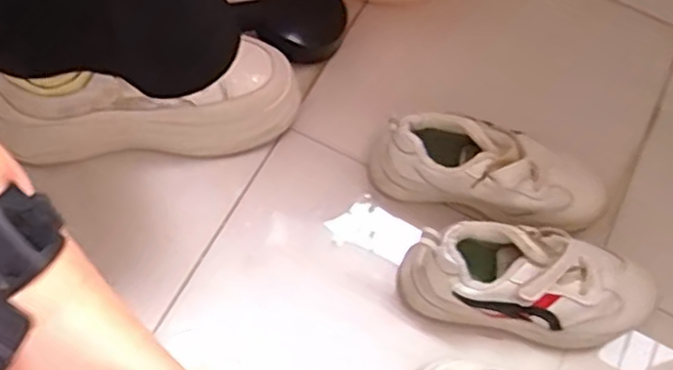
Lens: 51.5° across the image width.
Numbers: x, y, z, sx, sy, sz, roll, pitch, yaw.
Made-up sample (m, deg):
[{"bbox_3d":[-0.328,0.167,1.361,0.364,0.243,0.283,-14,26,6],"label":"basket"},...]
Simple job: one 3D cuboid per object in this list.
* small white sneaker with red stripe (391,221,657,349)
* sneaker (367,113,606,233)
[{"bbox_3d":[0.146,0.074,0.532,0.186,0.074,0.075,13,65,2],"label":"small white sneaker with red stripe"},{"bbox_3d":[0.123,-0.011,0.565,0.184,0.078,0.064,17,65,4],"label":"sneaker"}]

